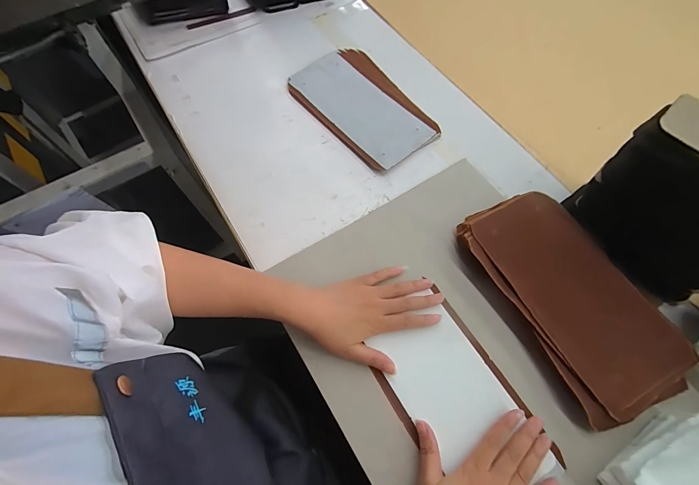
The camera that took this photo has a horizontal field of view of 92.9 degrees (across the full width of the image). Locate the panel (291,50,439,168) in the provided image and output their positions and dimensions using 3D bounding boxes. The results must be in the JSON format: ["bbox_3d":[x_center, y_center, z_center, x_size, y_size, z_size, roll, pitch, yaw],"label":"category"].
[{"bbox_3d":[0.025,-0.237,0.565,0.151,0.012,0.253,-35,70,-14],"label":"panel"}]

